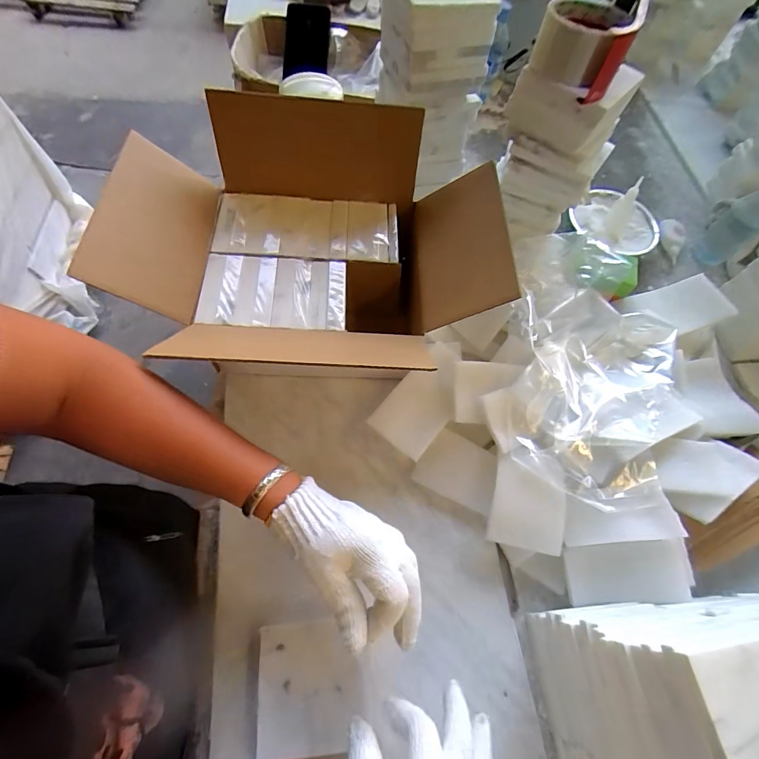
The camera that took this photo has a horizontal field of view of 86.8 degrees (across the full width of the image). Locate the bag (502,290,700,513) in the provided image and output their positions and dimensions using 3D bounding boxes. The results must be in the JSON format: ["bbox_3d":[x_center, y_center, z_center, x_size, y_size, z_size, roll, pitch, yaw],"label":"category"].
[{"bbox_3d":[0.272,0.010,0.495,0.215,0.053,0.293,16,65,2],"label":"bag"}]

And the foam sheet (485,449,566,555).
[{"bbox_3d":[0.163,0.133,0.437,0.074,0.004,0.099,10,80,9],"label":"foam sheet"}]

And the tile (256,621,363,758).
[{"bbox_3d":[-0.065,0.285,0.374,0.091,0.020,0.099,-3,66,-7],"label":"tile"}]

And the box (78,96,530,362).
[{"bbox_3d":[-0.073,-0.160,0.475,0.402,0.192,0.260,5,65,-3],"label":"box"}]

